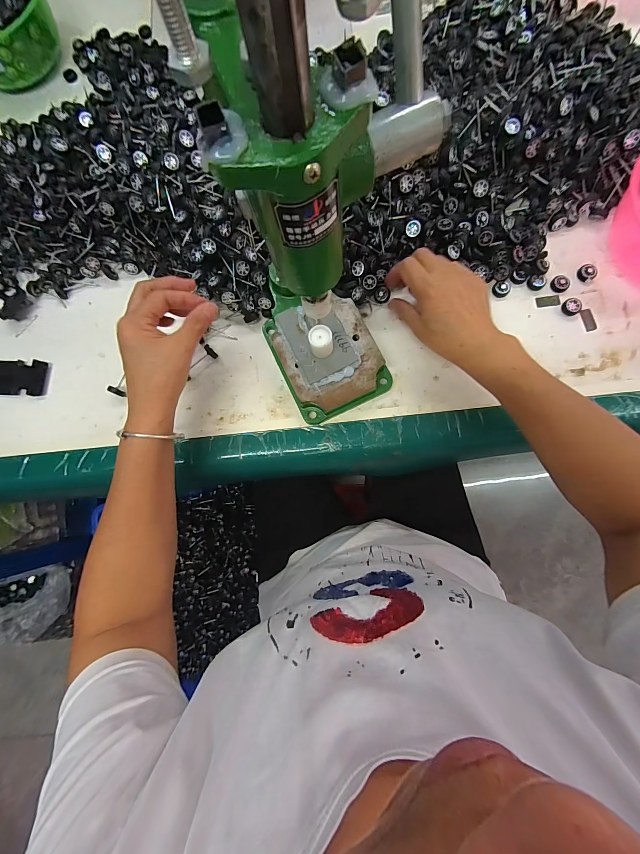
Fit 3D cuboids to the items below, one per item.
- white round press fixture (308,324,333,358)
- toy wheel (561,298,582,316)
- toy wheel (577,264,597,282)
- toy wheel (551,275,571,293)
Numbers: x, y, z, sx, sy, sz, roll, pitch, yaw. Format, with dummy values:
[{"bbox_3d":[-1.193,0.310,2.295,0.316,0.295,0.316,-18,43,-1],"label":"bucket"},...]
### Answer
[{"bbox_3d":[0.001,-0.093,0.350,0.024,0.033,0.023,-1,81,4],"label":"white round press fixture"},{"bbox_3d":[0.305,-0.146,0.387,0.021,0.007,0.020,-1,81,4],"label":"toy wheel"},{"bbox_3d":[0.330,-0.191,0.392,0.021,0.008,0.019,-14,81,2],"label":"toy wheel"},{"bbox_3d":[0.295,-0.176,0.392,0.021,0.007,0.020,-1,81,4],"label":"toy wheel"}]

